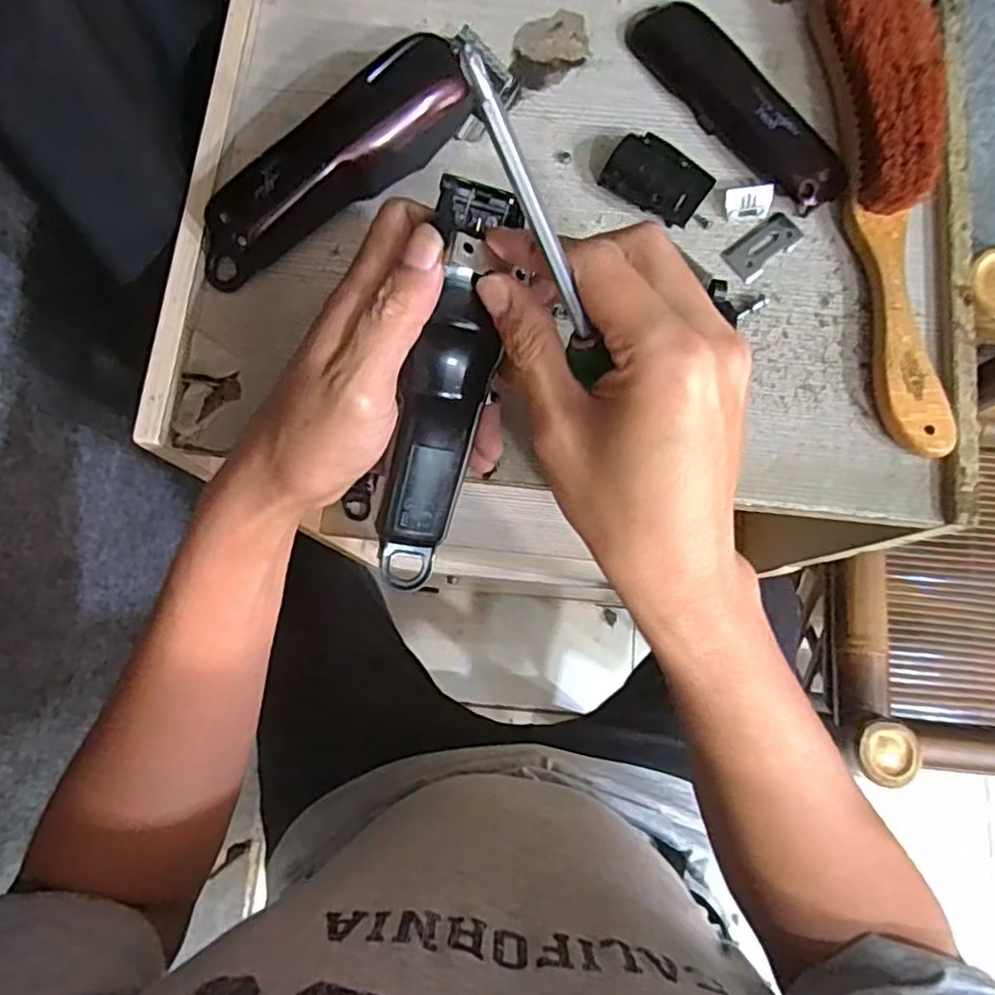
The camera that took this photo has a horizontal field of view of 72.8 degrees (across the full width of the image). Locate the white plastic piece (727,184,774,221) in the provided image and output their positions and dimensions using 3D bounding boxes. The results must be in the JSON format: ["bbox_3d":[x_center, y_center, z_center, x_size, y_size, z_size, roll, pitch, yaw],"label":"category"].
[{"bbox_3d":[0.129,-0.151,0.347,0.023,0.004,0.016,-1,115,6],"label":"white plastic piece"}]

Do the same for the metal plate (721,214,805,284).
[{"bbox_3d":[0.137,-0.129,0.346,0.041,0.004,0.021,-38,80,-8],"label":"metal plate"}]

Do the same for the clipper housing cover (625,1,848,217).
[{"bbox_3d":[0.127,-0.212,0.356,0.040,0.020,0.145,-36,79,-8],"label":"clipper housing cover"}]

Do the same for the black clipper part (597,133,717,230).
[{"bbox_3d":[0.081,-0.162,0.345,0.050,0.016,0.035,38,80,8],"label":"black clipper part"}]

